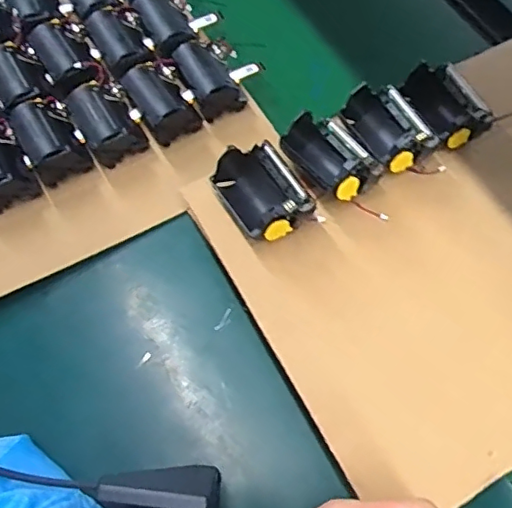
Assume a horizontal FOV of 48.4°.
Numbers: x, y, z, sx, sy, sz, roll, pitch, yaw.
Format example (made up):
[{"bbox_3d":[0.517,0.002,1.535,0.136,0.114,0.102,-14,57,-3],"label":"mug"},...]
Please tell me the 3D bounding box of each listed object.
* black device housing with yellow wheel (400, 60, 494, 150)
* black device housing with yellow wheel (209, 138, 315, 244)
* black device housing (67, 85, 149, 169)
[{"bbox_3d":[0.160,-0.127,0.484,0.054,0.042,0.072,-21,69,-11],"label":"black device housing with yellow wheel"},{"bbox_3d":[0.004,-0.048,0.436,0.055,0.047,0.071,-31,71,-15],"label":"black device housing with yellow wheel"},{"bbox_3d":[-0.134,-0.120,0.509,0.050,0.043,0.067,-28,70,-14],"label":"black device housing"}]

